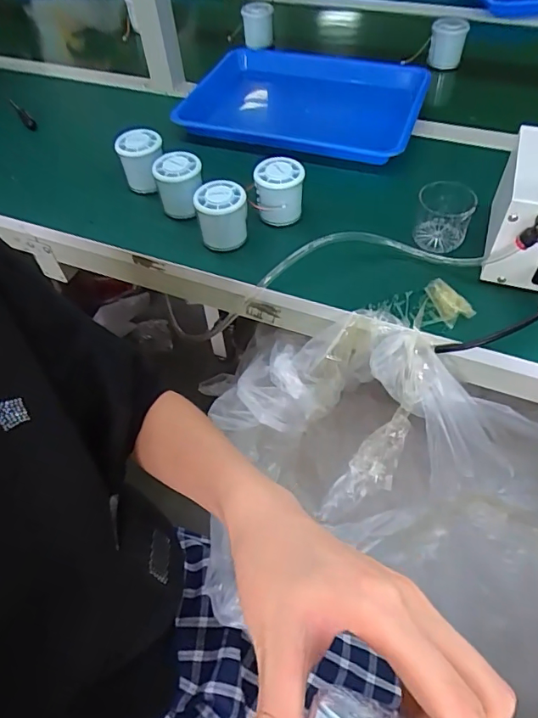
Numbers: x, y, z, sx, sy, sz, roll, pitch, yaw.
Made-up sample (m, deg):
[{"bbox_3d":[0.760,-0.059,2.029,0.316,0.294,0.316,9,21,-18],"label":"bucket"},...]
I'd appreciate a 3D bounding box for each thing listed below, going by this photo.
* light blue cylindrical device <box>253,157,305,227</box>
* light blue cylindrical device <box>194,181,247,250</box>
[{"bbox_3d":[0.013,-0.198,0.586,0.059,0.062,0.054,2,53,6],"label":"light blue cylindrical device"},{"bbox_3d":[-0.052,-0.160,0.559,0.058,0.062,0.053,-6,53,0],"label":"light blue cylindrical device"}]

